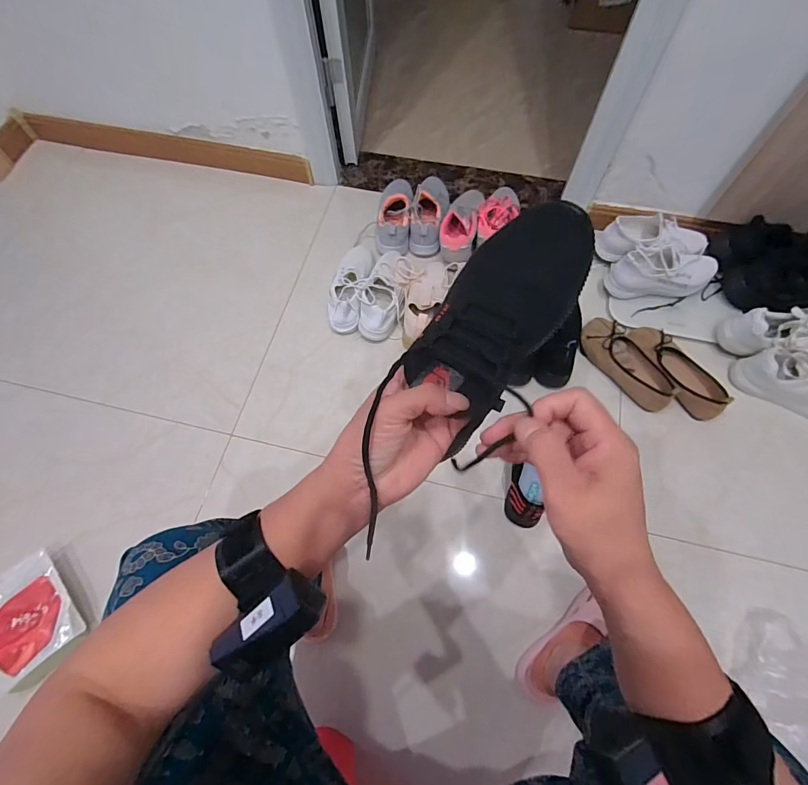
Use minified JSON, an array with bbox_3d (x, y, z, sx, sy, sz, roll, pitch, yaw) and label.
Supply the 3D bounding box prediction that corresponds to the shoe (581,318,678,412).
[{"bbox_3d":[0.485,-0.065,0.919,0.096,0.054,0.237,-33,70,-12],"label":"shoe"}]

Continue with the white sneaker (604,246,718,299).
[{"bbox_3d":[0.599,-0.275,0.948,0.235,0.088,0.086,-4,66,-1],"label":"white sneaker"}]

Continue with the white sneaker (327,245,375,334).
[{"bbox_3d":[-0.125,-0.263,1.012,0.087,0.078,0.252,10,67,6],"label":"white sneaker"}]

